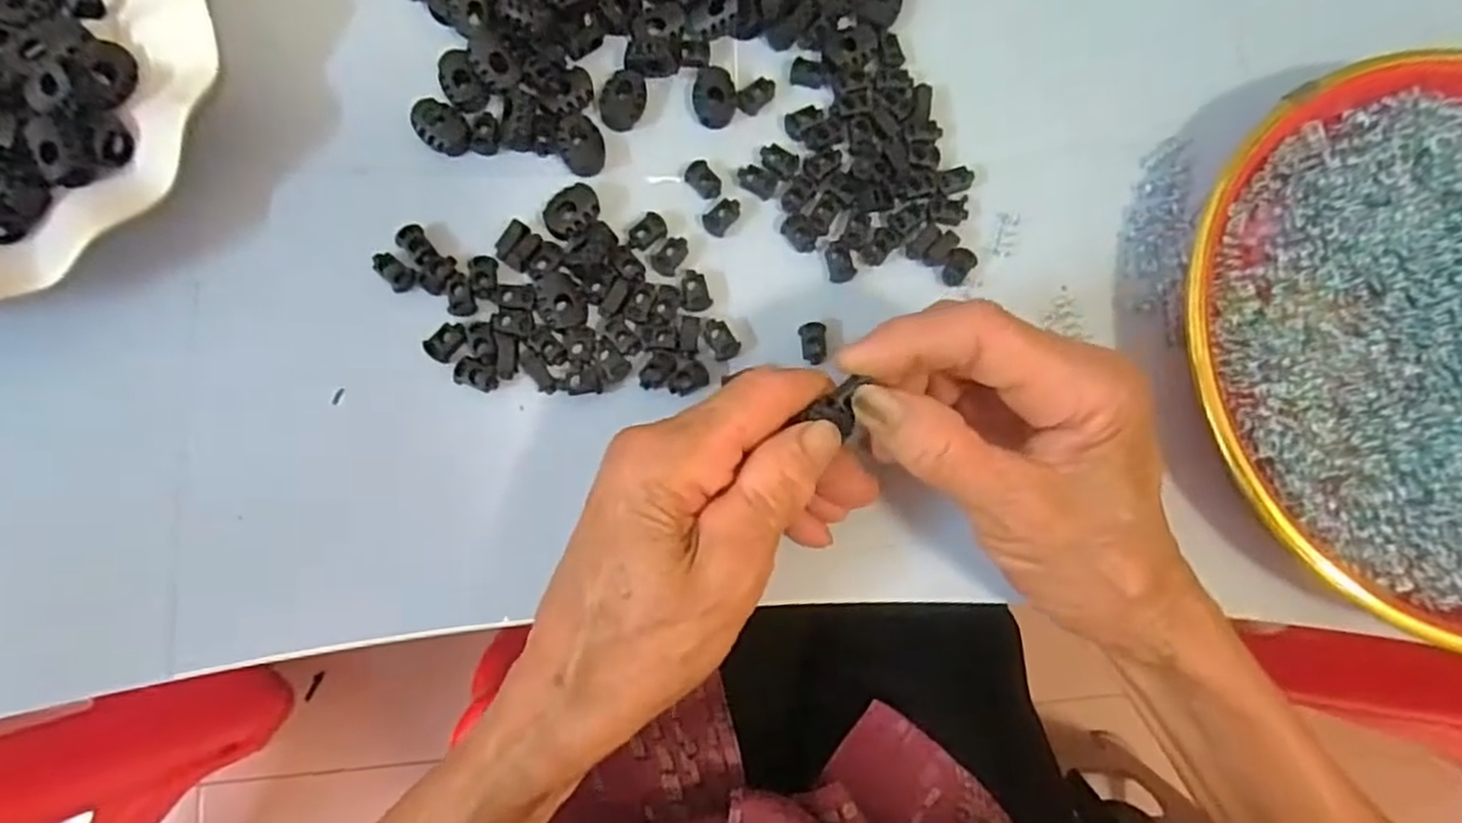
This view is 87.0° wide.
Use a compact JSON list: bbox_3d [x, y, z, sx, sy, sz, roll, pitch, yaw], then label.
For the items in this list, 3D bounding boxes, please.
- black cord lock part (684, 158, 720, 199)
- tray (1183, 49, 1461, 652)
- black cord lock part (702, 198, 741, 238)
[{"bbox_3d":[-0.010,-0.089,0.295,0.011,0.004,0.016,-41,86,-9],"label":"black cord lock part"},{"bbox_3d":[0.267,-0.025,0.280,0.204,0.032,0.208,-36,85,-8],"label":"tray"},{"bbox_3d":[-0.003,-0.075,0.295,0.010,0.005,0.015,40,81,3],"label":"black cord lock part"}]

